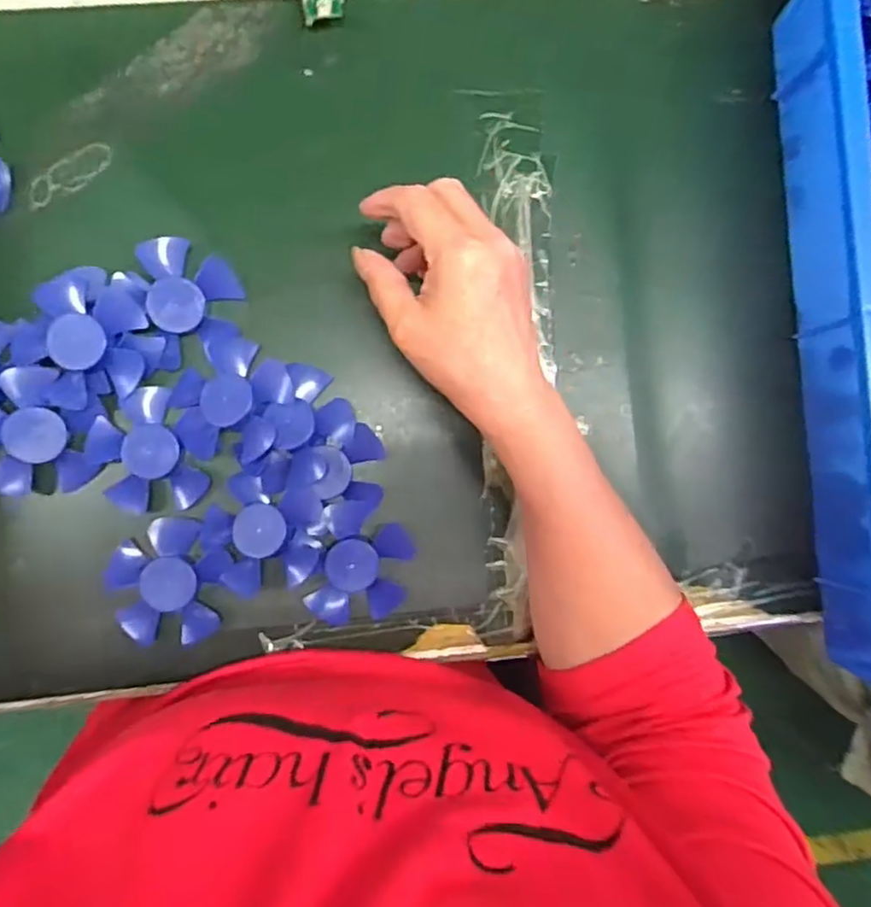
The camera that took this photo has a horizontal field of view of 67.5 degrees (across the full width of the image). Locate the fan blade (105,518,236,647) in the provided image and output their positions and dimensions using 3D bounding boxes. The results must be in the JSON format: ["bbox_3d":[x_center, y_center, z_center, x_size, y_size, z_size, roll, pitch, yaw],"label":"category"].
[{"bbox_3d":[-0.153,0.077,0.379,0.067,0.013,0.069,0,89,-4],"label":"fan blade"}]

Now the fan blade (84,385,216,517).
[{"bbox_3d":[-0.161,-0.001,0.375,0.070,0.013,0.070,0,89,-4],"label":"fan blade"}]

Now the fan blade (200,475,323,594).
[{"bbox_3d":[-0.102,0.048,0.377,0.068,0.015,0.065,0,89,-4],"label":"fan blade"}]

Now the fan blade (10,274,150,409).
[{"bbox_3d":[-0.198,-0.063,0.368,0.071,0.023,0.071,-44,92,-4],"label":"fan blade"}]

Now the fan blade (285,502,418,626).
[{"bbox_3d":[-0.047,0.066,0.383,0.067,0.015,0.068,0,89,-4],"label":"fan blade"}]

